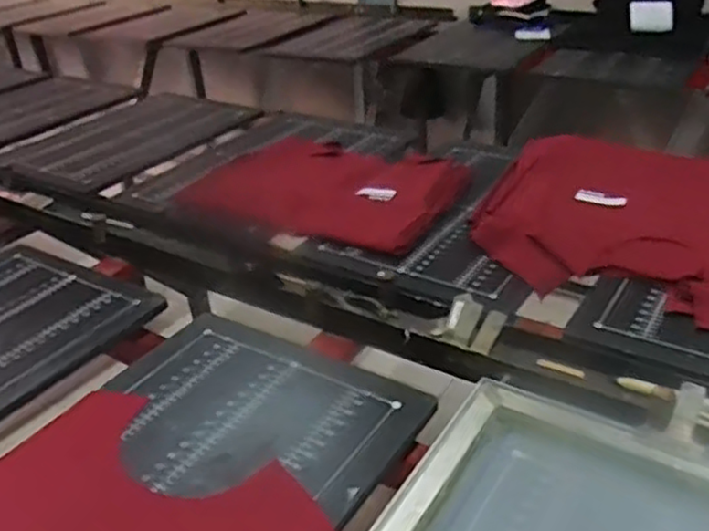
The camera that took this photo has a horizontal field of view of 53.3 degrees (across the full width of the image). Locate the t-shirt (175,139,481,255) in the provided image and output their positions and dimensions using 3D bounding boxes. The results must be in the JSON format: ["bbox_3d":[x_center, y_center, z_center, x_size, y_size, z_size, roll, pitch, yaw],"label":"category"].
[{"bbox_3d":[-0.067,-0.170,1.421,0.552,0.033,0.392,20,37,25],"label":"t-shirt"}]

